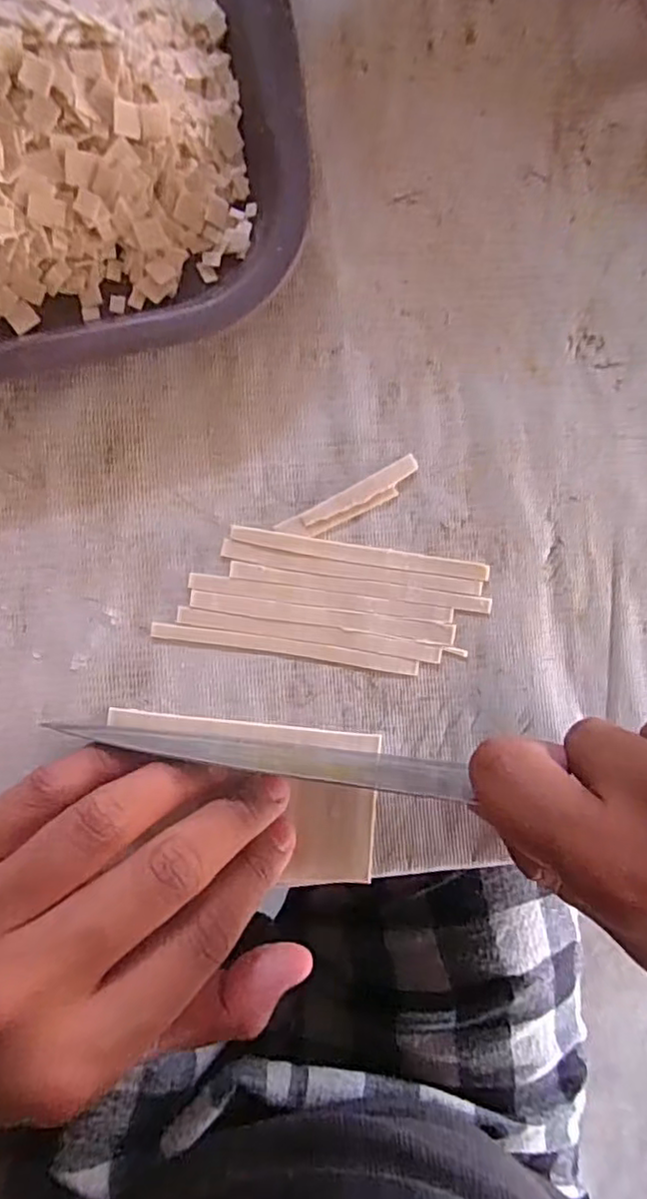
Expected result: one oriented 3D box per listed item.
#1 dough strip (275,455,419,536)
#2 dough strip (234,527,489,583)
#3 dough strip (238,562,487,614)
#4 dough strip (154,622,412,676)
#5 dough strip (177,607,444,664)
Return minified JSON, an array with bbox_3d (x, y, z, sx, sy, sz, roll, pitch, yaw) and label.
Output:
[{"bbox_3d":[0.011,-0.036,0.229,0.057,0.004,0.012,-30,93,-5],"label":"dough strip"},{"bbox_3d":[0.015,-0.017,0.227,0.096,0.004,0.007,8,89,-6],"label":"dough strip"},{"bbox_3d":[0.015,-0.004,0.228,0.097,0.004,0.006,7,89,-6],"label":"dough strip"},{"bbox_3d":[-0.013,0.018,0.225,0.097,0.004,0.006,9,89,-6],"label":"dough strip"},{"bbox_3d":[-0.004,0.013,0.225,0.097,0.004,0.007,9,89,-6],"label":"dough strip"}]

